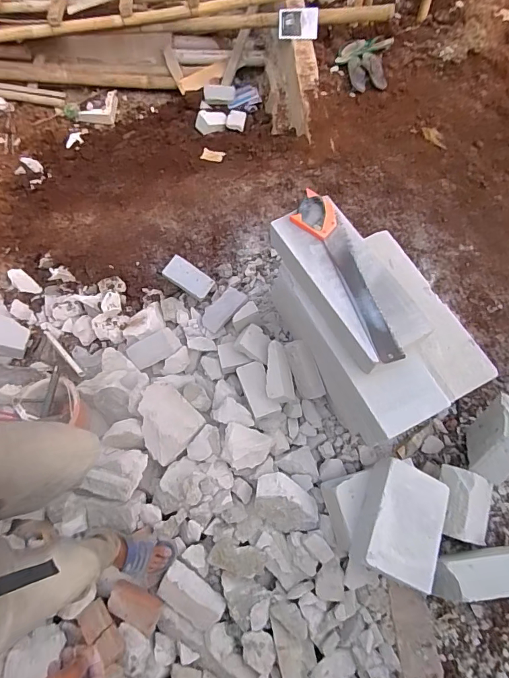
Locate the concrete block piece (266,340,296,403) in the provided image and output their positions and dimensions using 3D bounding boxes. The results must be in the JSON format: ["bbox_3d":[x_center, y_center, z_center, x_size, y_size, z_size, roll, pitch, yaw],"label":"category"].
[{"bbox_3d":[0.086,0.110,1.393,0.099,0.061,0.204,0,68,-3],"label":"concrete block piece"}]

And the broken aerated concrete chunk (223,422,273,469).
[{"bbox_3d":[-0.031,0.362,1.328,0.166,0.069,0.133,17,68,4],"label":"broken aerated concrete chunk"}]

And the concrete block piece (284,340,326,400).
[{"bbox_3d":[0.170,0.108,1.387,0.084,0.036,0.209,-21,92,-9],"label":"concrete block piece"}]

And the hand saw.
[{"bbox_3d":[0.251,-0.182,1.089,0.110,0.029,0.537,-21,70,-11],"label":"hand saw"}]

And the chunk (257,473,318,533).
[{"bbox_3d":[0.096,0.526,1.272,0.219,0.101,0.148,36,70,11],"label":"chunk"}]

